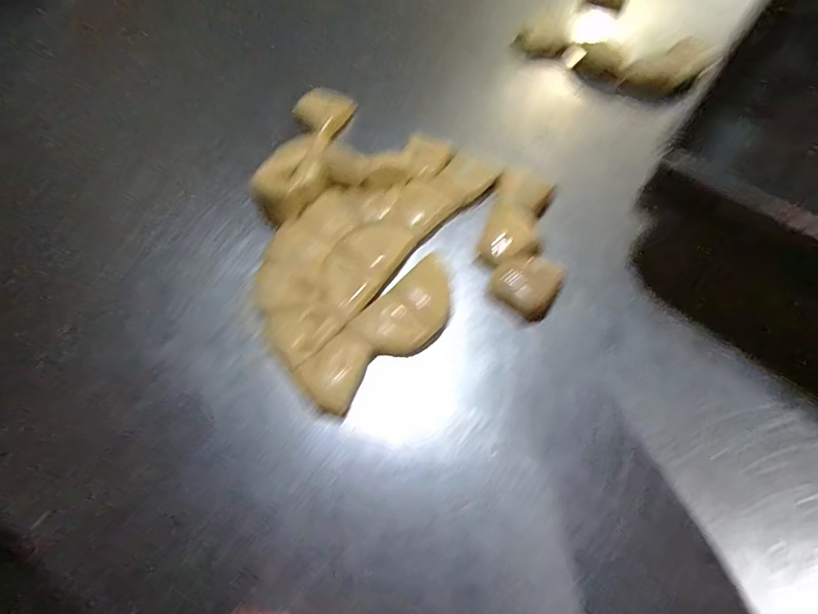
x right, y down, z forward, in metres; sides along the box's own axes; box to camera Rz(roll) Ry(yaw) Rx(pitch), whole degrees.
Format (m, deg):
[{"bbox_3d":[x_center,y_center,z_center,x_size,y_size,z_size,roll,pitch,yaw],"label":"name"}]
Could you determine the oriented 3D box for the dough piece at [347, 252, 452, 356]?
[{"bbox_3d":[0.005,0.001,0.401,0.056,0.010,0.100,38,71,20],"label":"dough piece"}]

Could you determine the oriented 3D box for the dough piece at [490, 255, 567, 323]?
[{"bbox_3d":[0.103,-0.020,0.403,0.053,0.013,0.051,33,69,19],"label":"dough piece"}]

